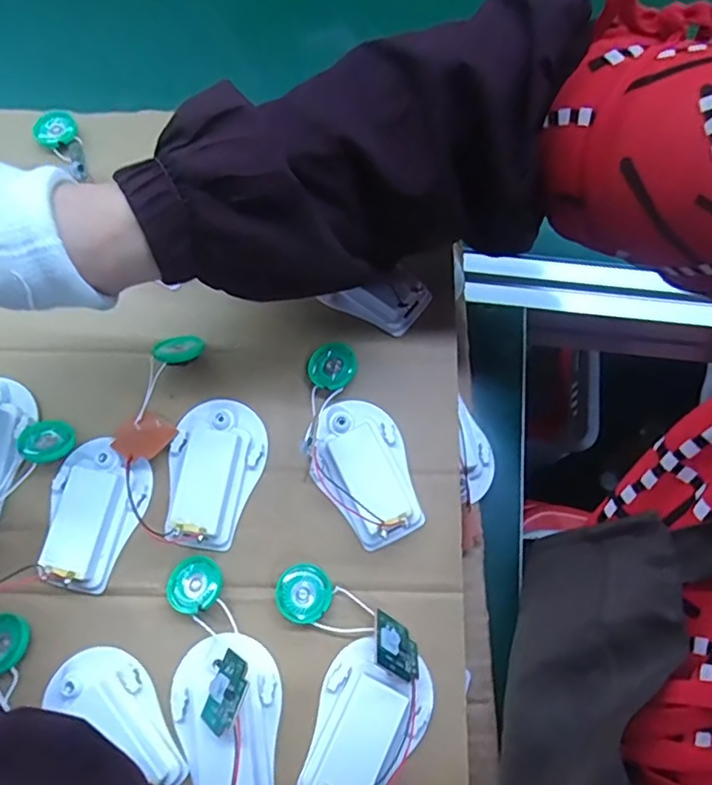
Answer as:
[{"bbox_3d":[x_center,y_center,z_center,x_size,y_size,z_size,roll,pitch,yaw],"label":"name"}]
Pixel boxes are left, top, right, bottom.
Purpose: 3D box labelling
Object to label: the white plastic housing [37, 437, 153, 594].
[{"bbox_3d":[-0.143,0.064,0.308,0.050,0.016,0.074,19,72,5],"label":"white plastic housing"}]

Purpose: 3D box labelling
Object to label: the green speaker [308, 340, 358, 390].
[{"bbox_3d":[-0.013,-0.015,0.332,0.026,0.006,0.028,0,90,-9],"label":"green speaker"}]

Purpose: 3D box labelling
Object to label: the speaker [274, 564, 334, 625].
[{"bbox_3d":[-0.027,0.104,0.300,0.028,0.006,0.028,0,72,-1],"label":"speaker"}]

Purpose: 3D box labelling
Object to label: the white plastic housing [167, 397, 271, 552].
[{"bbox_3d":[-0.079,0.042,0.314,0.051,0.018,0.080,14,72,3],"label":"white plastic housing"}]

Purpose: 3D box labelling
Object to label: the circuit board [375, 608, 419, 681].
[{"bbox_3d":[0.021,0.125,0.283,0.027,0.005,0.029,35,30,-12],"label":"circuit board"}]

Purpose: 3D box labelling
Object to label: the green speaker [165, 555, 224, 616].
[{"bbox_3d":[-0.084,0.100,0.299,0.027,0.010,0.028,0,72,-1],"label":"green speaker"}]

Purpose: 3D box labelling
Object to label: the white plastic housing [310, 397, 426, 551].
[{"bbox_3d":[0.004,0.042,0.314,0.050,0.020,0.081,-22,73,-8],"label":"white plastic housing"}]

